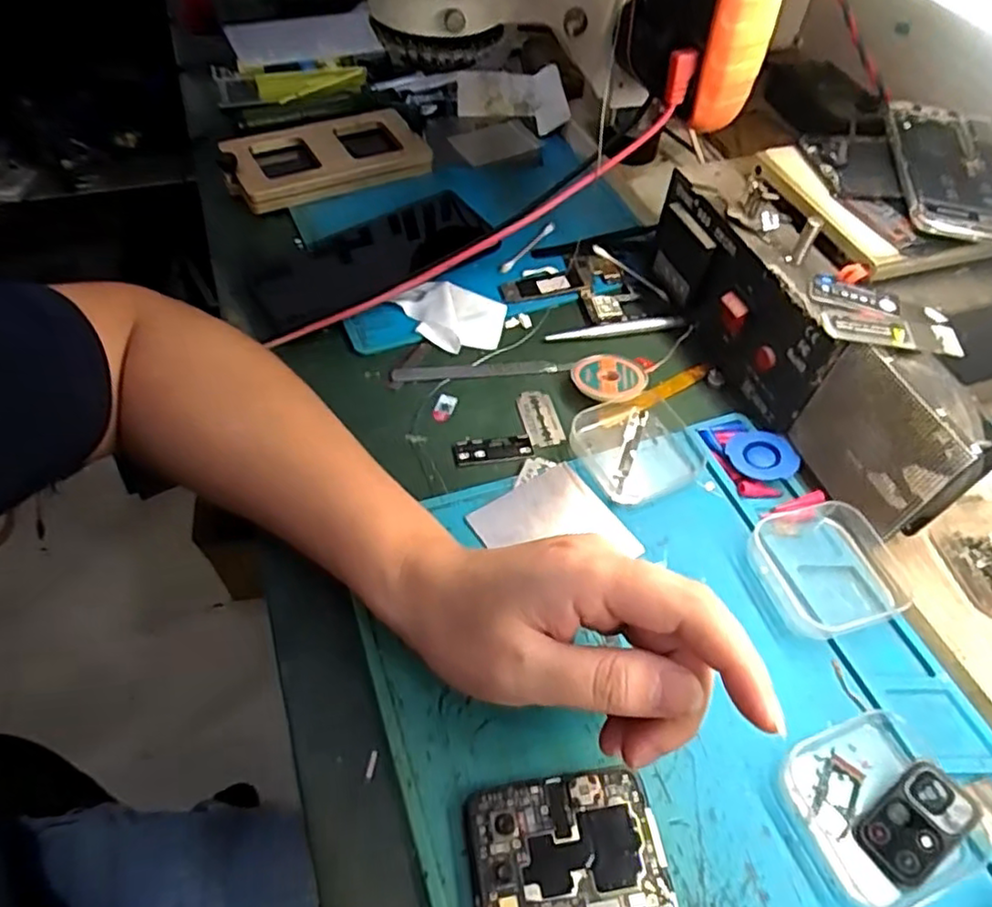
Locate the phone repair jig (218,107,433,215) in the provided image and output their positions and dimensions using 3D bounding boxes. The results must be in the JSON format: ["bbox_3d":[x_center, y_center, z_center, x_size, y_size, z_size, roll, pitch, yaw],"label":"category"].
[{"bbox_3d":[-0.141,-0.244,0.540,0.160,0.027,0.084,-23,57,-20],"label":"phone repair jig"}]

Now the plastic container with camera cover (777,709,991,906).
[{"bbox_3d":[0.155,0.141,0.265,0.065,0.016,0.063,-16,55,-15],"label":"plastic container with camera cover"}]

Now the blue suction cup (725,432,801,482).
[{"bbox_3d":[0.148,0.002,0.370,0.036,0.011,0.033,2,52,-2],"label":"blue suction cup"}]

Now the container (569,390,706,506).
[{"bbox_3d":[0.083,-0.005,0.376,0.069,0.013,0.063,-20,56,-18],"label":"container"}]

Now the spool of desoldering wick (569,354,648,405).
[{"bbox_3d":[0.071,-0.047,0.409,0.045,0.012,0.042,2,52,-2],"label":"spool of desoldering wick"}]

